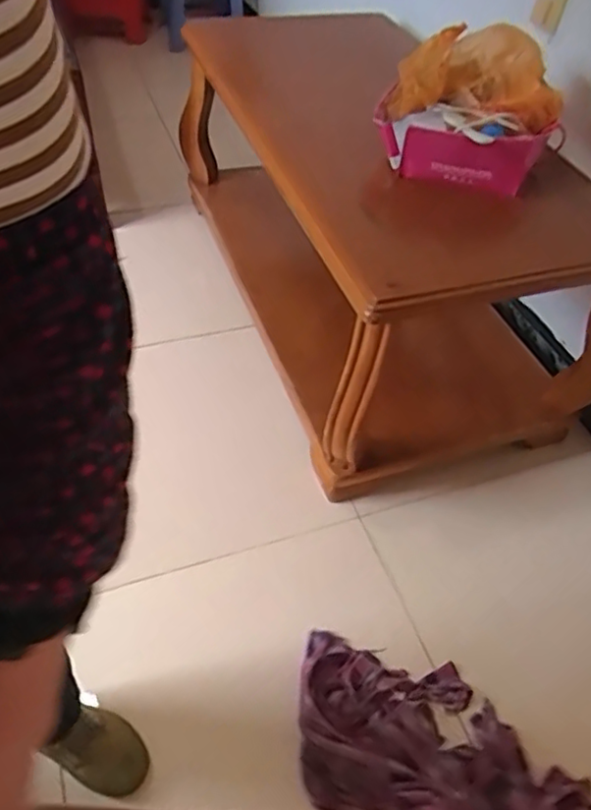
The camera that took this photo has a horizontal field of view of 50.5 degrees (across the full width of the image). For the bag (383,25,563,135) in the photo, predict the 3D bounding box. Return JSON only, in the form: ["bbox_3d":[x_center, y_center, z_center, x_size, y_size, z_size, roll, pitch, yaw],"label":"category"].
[{"bbox_3d":[0.349,-0.610,1.156,0.295,0.107,0.328,18,49,12],"label":"bag"}]

